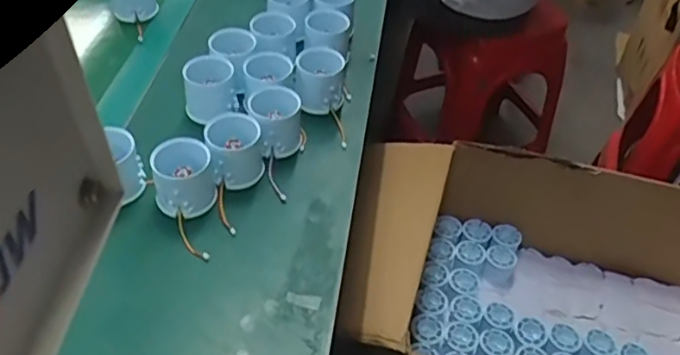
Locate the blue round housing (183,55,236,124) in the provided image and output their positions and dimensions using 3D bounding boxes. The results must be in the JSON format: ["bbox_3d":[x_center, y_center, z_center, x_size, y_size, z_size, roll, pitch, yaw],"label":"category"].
[{"bbox_3d":[-0.138,-0.096,0.650,0.052,0.050,0.049,2,46,-2],"label":"blue round housing"}]

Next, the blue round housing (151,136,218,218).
[{"bbox_3d":[-0.140,0.001,0.556,0.053,0.050,0.056,2,46,-2],"label":"blue round housing"}]

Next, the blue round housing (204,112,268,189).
[{"bbox_3d":[-0.099,-0.025,0.583,0.054,0.054,0.052,-8,47,-12],"label":"blue round housing"}]

